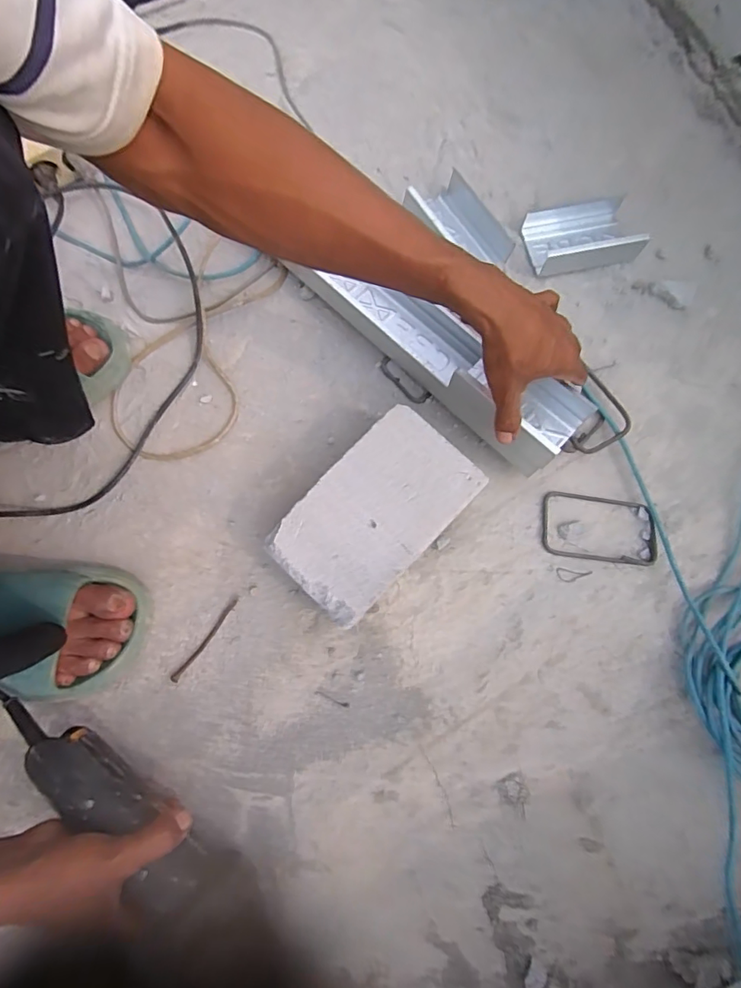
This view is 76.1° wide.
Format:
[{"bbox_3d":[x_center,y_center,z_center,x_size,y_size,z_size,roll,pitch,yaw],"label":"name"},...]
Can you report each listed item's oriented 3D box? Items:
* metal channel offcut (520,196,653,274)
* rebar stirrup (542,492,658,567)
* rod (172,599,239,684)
[{"bbox_3d":[0.263,-0.324,0.589,0.124,0.034,0.083,-8,75,-2],"label":"metal channel offcut"},{"bbox_3d":[0.249,0.037,0.515,0.122,0.004,0.070,7,75,2],"label":"rebar stirrup"},{"bbox_3d":[-0.166,0.148,0.479,0.008,0.004,0.098,36,78,9],"label":"rod"}]

